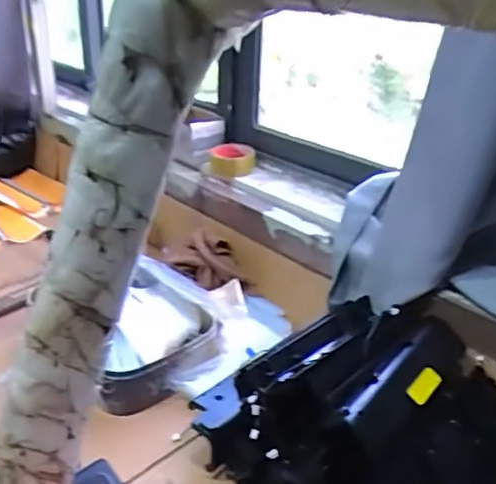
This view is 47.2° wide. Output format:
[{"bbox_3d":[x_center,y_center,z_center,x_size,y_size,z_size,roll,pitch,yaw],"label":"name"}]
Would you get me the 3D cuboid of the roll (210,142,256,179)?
[{"bbox_3d":[-0.029,-0.159,1.117,0.090,0.044,0.095,1,27,-2],"label":"roll"}]

